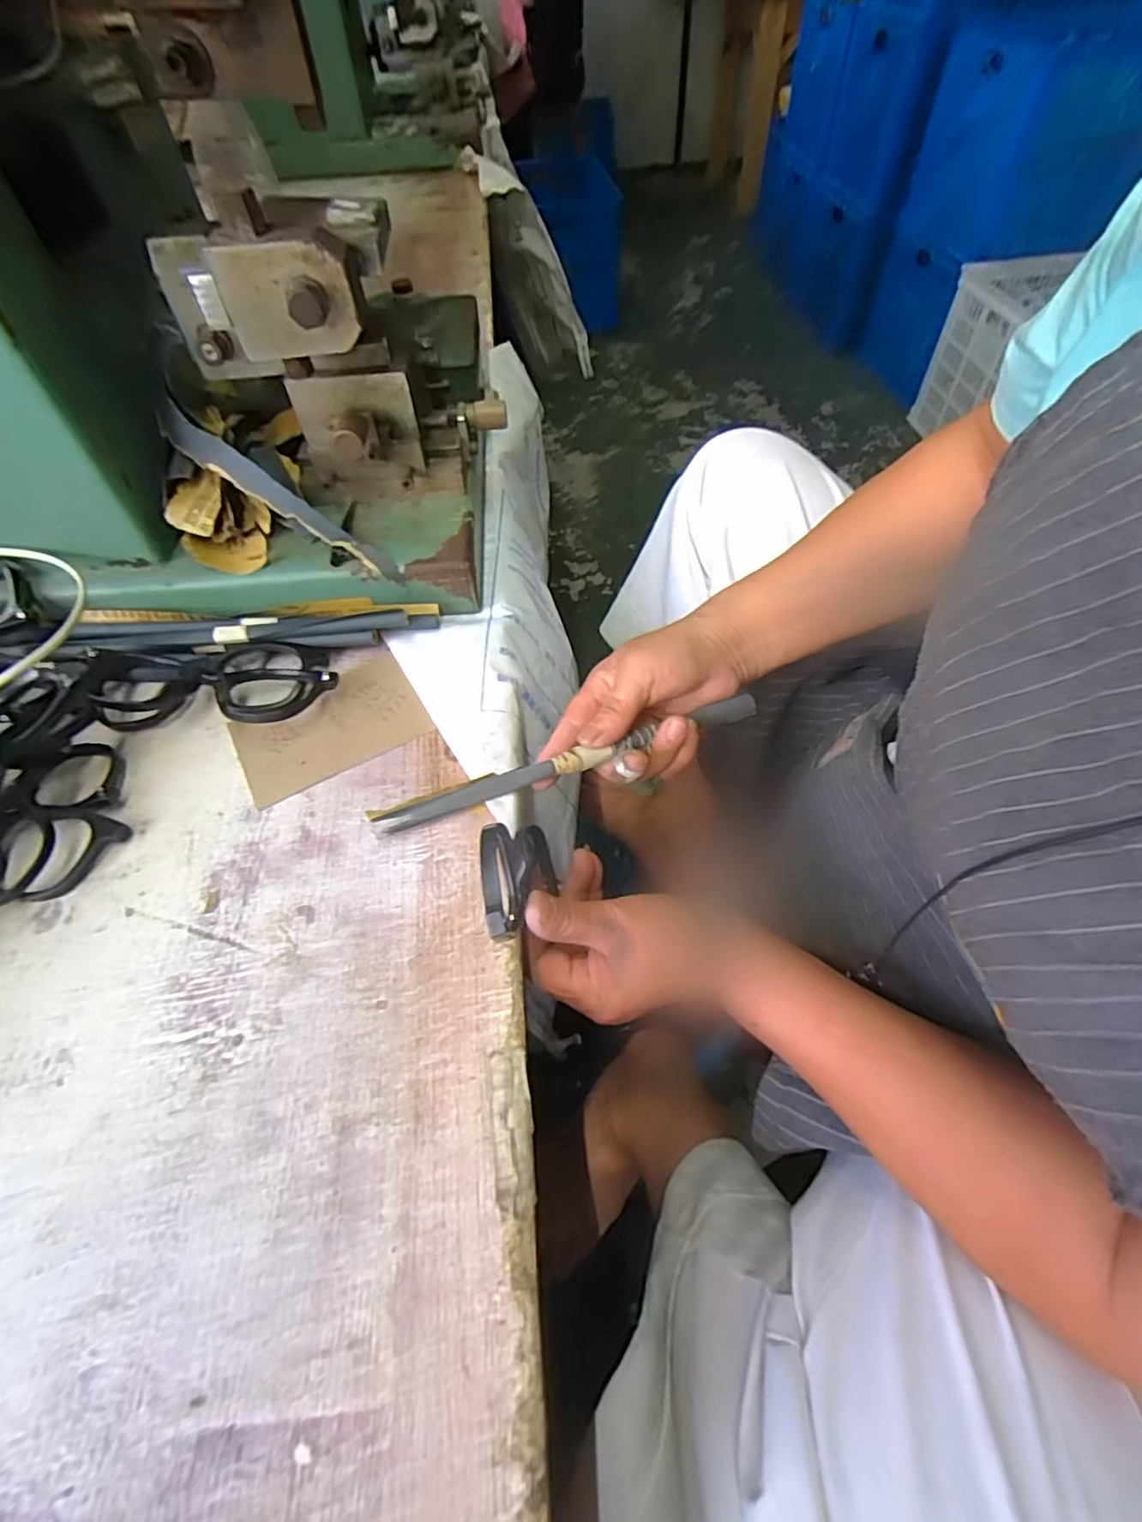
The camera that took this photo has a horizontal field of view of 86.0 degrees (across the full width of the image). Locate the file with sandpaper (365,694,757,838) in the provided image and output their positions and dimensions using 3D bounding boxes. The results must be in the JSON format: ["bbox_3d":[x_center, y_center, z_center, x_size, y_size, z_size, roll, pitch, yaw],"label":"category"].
[{"bbox_3d":[0.004,-0.001,0.337,0.225,0.010,0.014,-17,55,-17],"label":"file with sandpaper"}]

